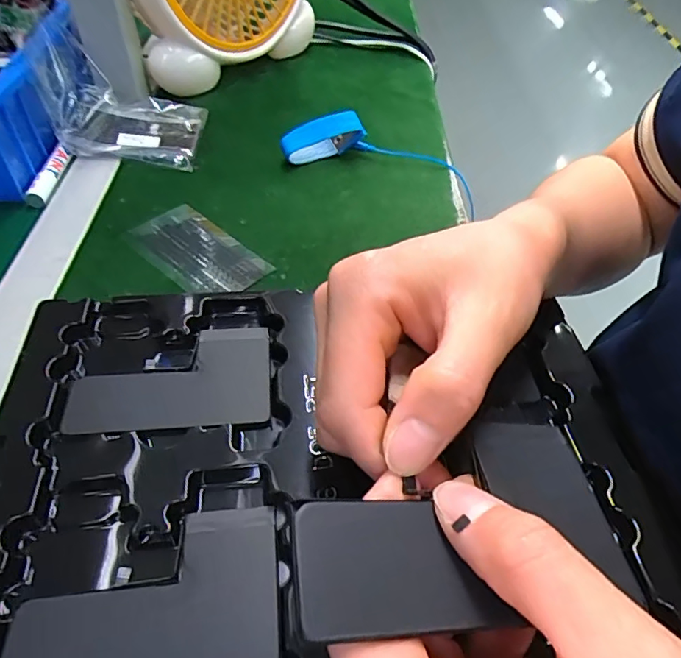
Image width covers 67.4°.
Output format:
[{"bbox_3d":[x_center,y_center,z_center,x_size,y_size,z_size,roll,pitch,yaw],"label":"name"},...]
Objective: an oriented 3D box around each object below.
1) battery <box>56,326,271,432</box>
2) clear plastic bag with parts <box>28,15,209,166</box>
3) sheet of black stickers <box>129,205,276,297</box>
[{"bbox_3d":[-0.084,0.025,0.255,0.095,0.004,0.055,-2,50,-7],"label":"battery"},{"bbox_3d":[-0.185,-0.202,0.444,0.115,0.078,0.093,3,50,-3],"label":"clear plastic bag with parts"},{"bbox_3d":[-0.107,-0.057,0.379,0.105,0.008,0.055,36,56,23],"label":"sheet of black stickers"}]

